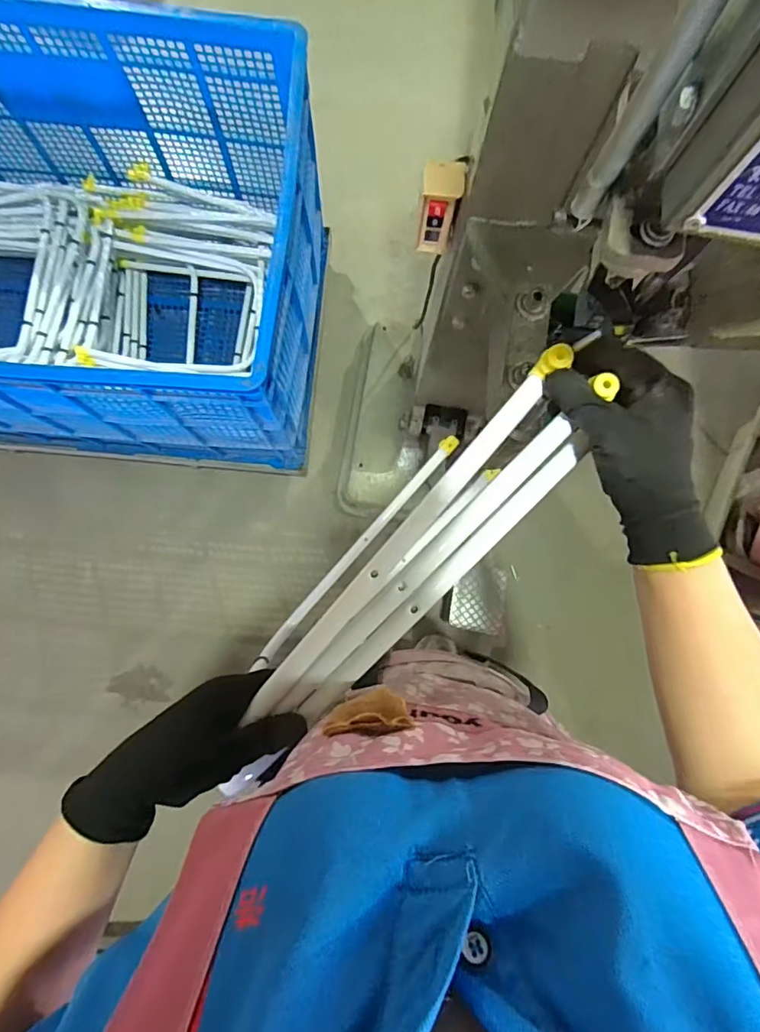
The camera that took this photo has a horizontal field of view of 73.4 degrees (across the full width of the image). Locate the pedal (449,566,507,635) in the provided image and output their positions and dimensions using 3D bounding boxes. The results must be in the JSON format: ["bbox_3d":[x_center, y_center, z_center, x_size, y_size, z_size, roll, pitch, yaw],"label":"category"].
[{"bbox_3d":[0.233,0.195,1.204,0.120,0.025,0.152,9,82,0],"label":"pedal"}]

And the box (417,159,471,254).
[{"bbox_3d":[0.073,-0.374,0.624,0.050,0.103,0.043,7,82,0],"label":"box"}]

